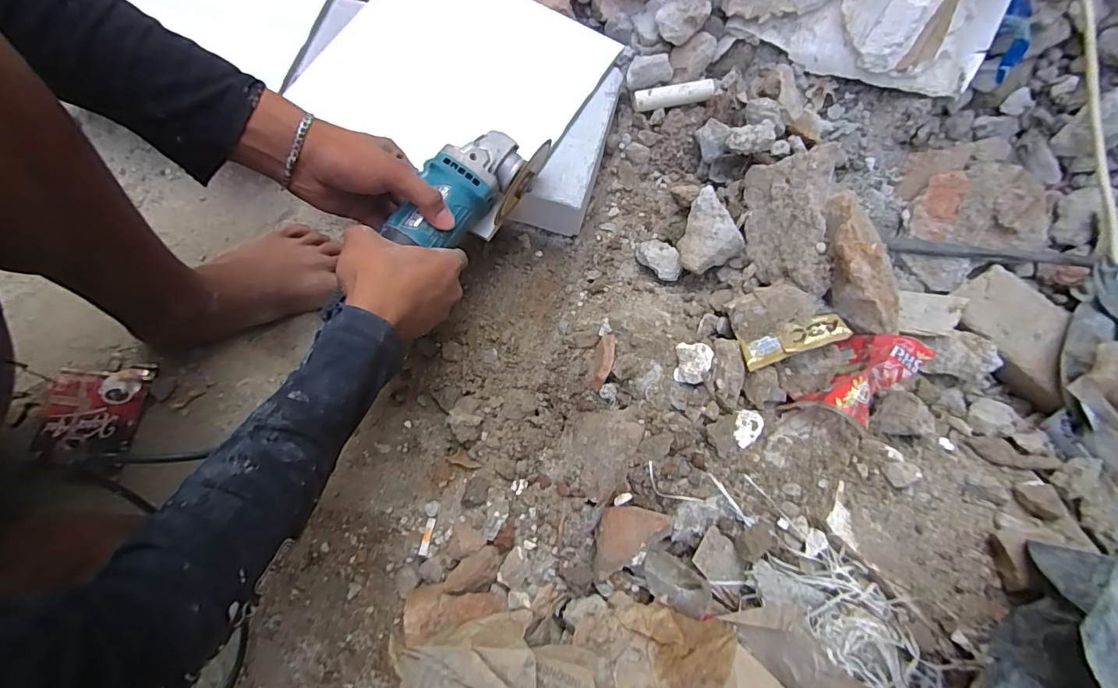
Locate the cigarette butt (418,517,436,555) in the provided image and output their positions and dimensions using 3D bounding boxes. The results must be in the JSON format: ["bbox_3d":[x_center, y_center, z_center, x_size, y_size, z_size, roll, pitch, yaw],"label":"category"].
[{"bbox_3d":[-0.138,0.200,0.496,0.009,0.005,0.036,11,75,4],"label":"cigarette butt"}]

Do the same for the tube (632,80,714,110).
[{"bbox_3d":[0.138,-0.297,0.571,0.092,0.016,0.020,-8,75,-1],"label":"tube"}]

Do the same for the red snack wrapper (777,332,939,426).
[{"bbox_3d":[0.256,0.028,0.409,0.104,0.053,0.045,-40,78,-9],"label":"red snack wrapper"}]

